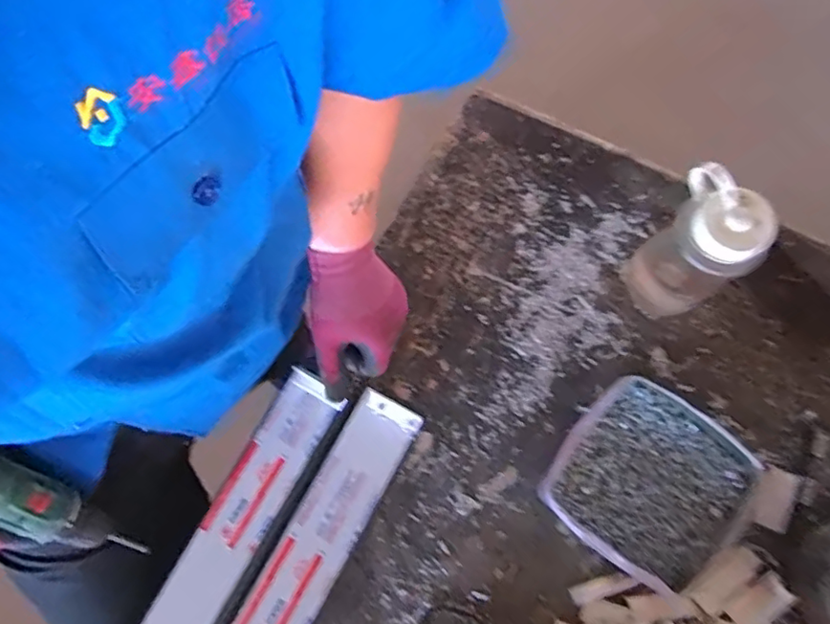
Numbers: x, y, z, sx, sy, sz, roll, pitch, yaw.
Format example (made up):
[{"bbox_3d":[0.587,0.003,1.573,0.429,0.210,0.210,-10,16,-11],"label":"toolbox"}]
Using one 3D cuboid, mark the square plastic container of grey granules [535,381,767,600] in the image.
[{"bbox_3d":[0.269,0.197,0.660,0.204,0.044,0.195,39,79,9],"label":"square plastic container of grey granules"}]

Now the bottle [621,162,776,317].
[{"bbox_3d":[0.299,-0.068,0.628,0.069,0.216,0.099,-13,76,-3],"label":"bottle"}]

